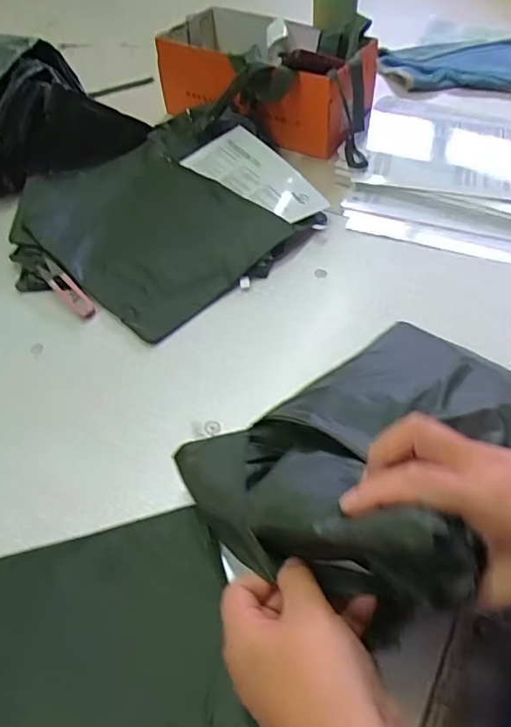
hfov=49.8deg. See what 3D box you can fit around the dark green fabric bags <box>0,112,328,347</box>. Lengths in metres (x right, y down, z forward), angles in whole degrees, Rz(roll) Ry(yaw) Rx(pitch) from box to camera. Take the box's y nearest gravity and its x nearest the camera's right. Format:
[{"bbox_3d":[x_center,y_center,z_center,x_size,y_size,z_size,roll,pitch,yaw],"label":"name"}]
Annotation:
[{"bbox_3d":[-0.126,-0.188,0.681,0.328,0.033,0.325,-32,56,-22],"label":"dark green fabric bags"}]

